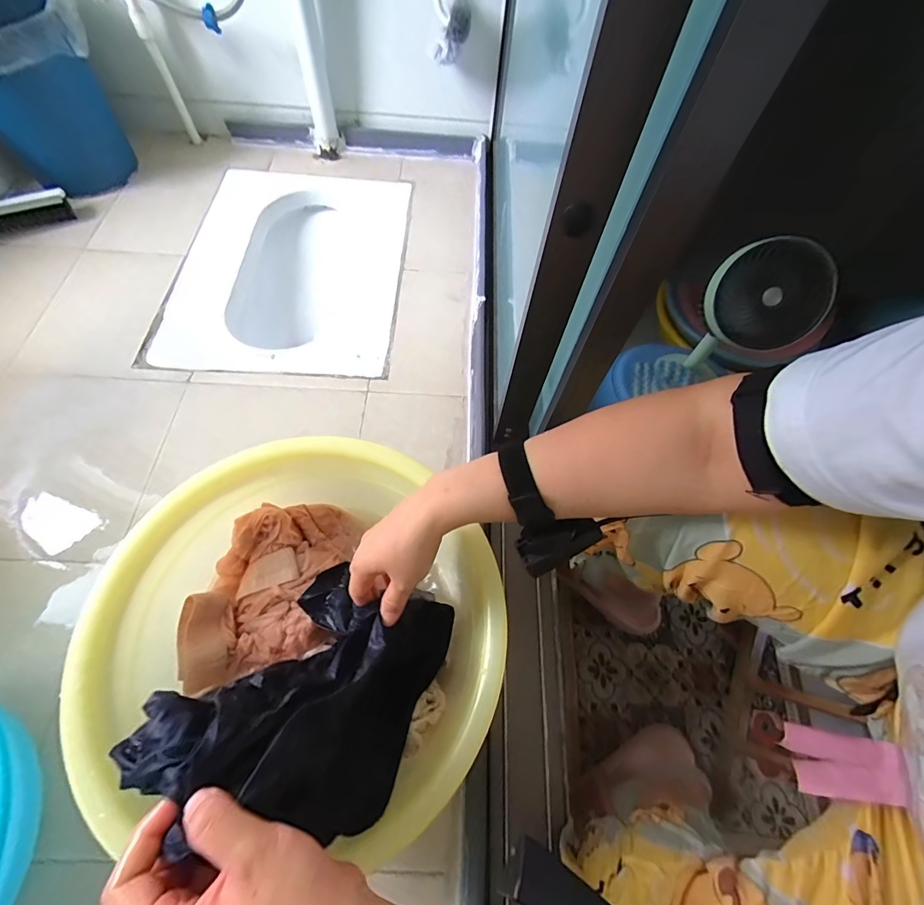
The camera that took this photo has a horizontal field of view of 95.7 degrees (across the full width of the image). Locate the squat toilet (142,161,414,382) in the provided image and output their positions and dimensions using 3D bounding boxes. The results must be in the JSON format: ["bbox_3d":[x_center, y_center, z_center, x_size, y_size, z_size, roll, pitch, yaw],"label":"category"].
[{"bbox_3d":[-0.339,-0.364,0.914,0.403,0.180,0.571,4,62,-1],"label":"squat toilet"}]

